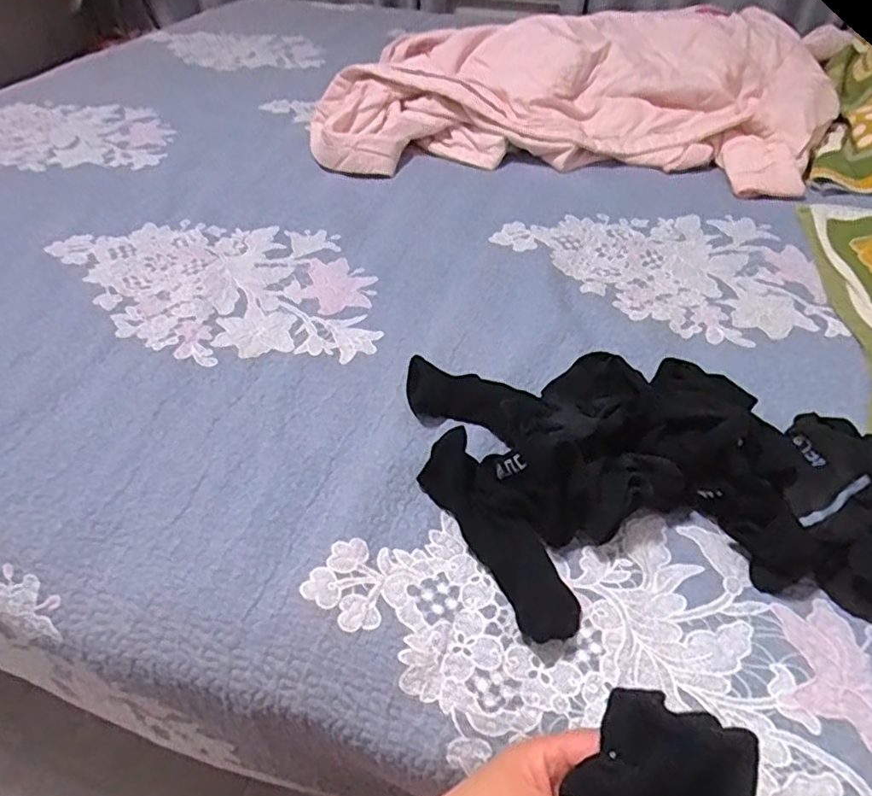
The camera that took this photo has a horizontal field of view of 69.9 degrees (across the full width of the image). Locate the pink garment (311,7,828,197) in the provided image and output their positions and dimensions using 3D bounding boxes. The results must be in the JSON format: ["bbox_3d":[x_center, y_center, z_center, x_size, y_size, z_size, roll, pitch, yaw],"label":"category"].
[{"bbox_3d":[0.253,-0.567,1.122,0.884,0.149,0.566,2,45,3],"label":"pink garment"}]

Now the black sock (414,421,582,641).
[{"bbox_3d":[0.048,0.107,0.504,0.052,0.035,0.187,-24,51,-21],"label":"black sock"}]

